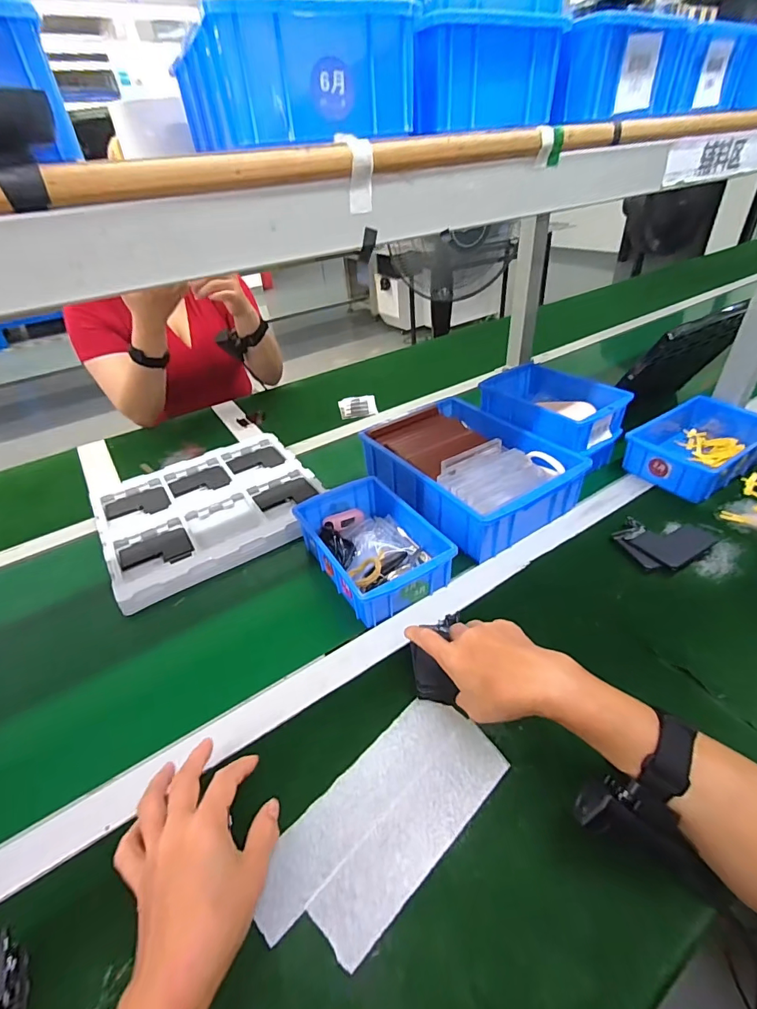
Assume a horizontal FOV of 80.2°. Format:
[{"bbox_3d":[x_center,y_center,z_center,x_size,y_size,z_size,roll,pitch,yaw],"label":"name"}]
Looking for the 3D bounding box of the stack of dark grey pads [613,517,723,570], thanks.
[{"bbox_3d":[0.378,0.044,0.595,0.129,0.014,0.093,-23,41,-22],"label":"stack of dark grey pads"}]

